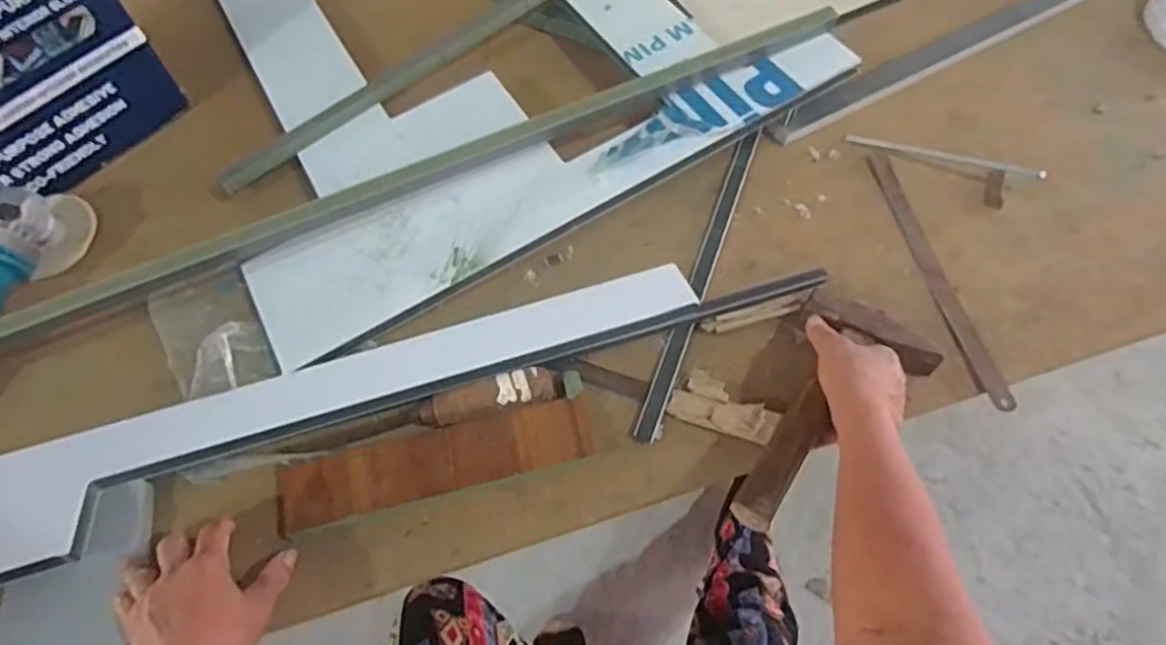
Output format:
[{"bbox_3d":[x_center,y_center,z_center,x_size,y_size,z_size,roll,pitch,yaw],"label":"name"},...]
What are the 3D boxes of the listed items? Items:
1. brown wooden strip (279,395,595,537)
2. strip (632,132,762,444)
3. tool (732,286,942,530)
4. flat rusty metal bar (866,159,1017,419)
[{"bbox_3d":[-0.122,0.118,0.556,0.261,0.019,0.056,-14,61,-6],"label":"brown wooden strip"},{"bbox_3d":[0.120,-0.052,0.652,0.020,0.006,0.375,18,63,11],"label":"strip"},{"bbox_3d":[0.198,0.074,0.555,0.119,0.034,0.244,36,60,19],"label":"tool"},{"bbox_3d":[0.348,-0.055,0.648,0.022,0.009,0.301,-8,61,-3],"label":"flat rusty metal bar"}]

